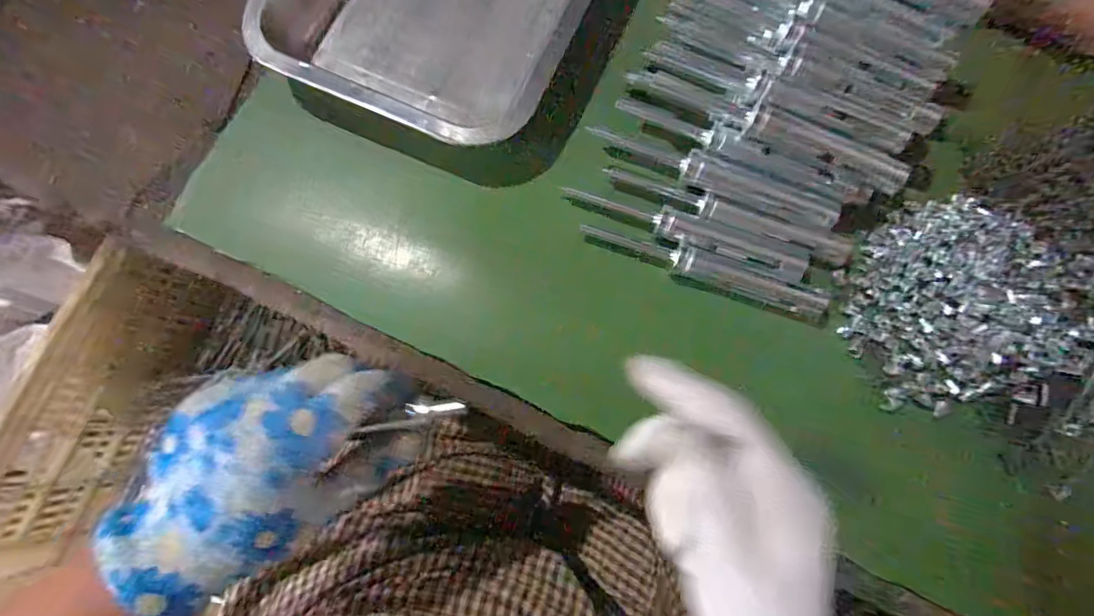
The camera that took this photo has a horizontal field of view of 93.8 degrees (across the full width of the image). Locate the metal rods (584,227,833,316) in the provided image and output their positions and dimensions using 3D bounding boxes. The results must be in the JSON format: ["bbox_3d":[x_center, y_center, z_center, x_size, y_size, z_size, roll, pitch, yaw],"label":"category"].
[{"bbox_3d":[0.090,-0.025,0.297,0.141,0.018,0.017,17,79,3],"label":"metal rods"}]

